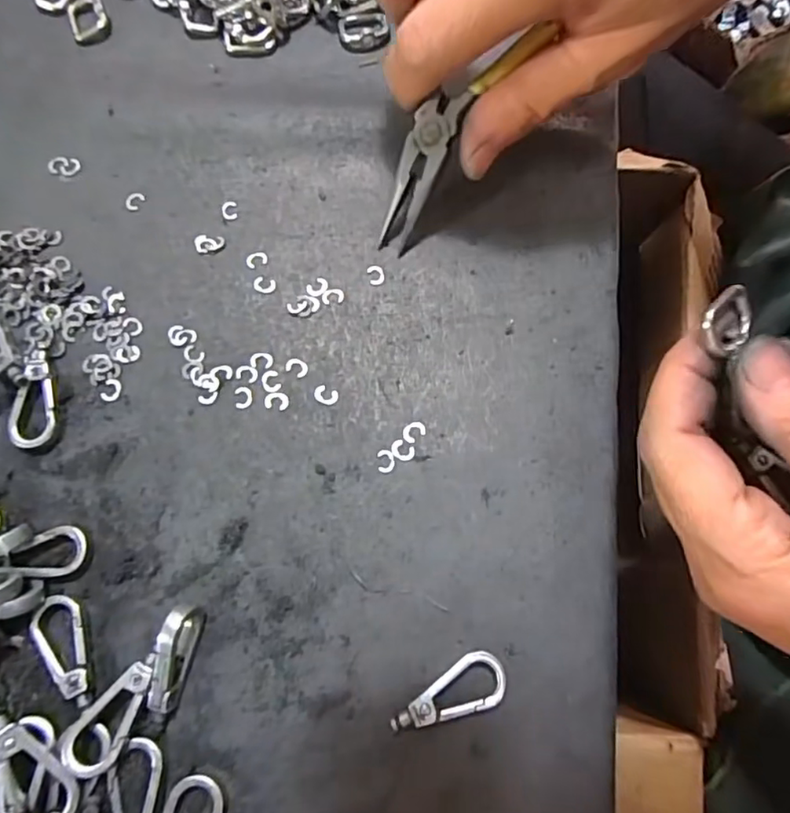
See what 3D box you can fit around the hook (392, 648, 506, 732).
[{"bbox_3d":[0.016,0.088,0.173,0.037,0.005,0.015,-24,76,-8],"label":"hook"}]

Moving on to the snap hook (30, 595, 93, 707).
[{"bbox_3d":[-0.102,0.075,0.175,0.013,0.004,0.034,-23,76,-7],"label":"snap hook"}]

